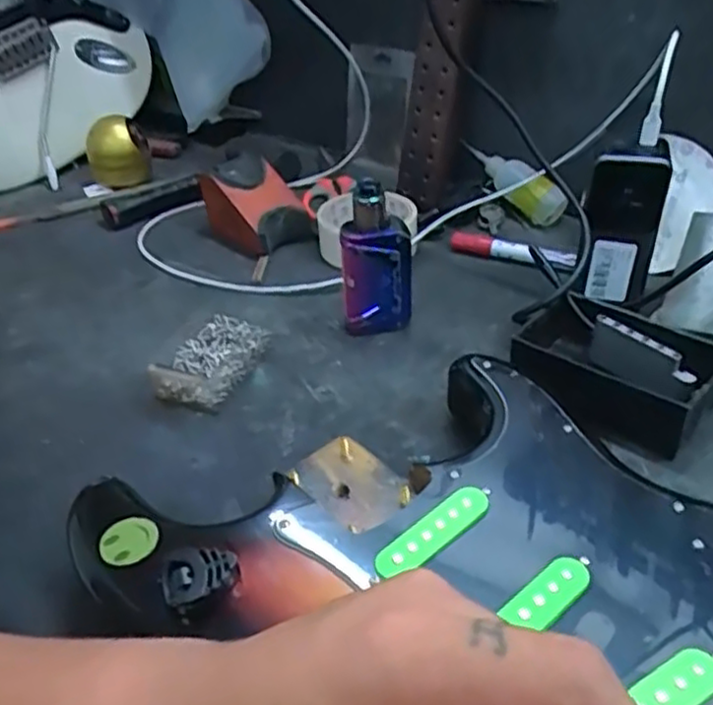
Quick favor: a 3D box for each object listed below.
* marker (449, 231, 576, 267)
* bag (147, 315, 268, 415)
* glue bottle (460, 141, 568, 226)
[{"bbox_3d":[0.143,-0.093,0.655,0.112,0.020,0.021,12,40,21],"label":"marker"},{"bbox_3d":[-0.106,0.006,0.527,0.051,0.028,0.083,13,40,22],"label":"bag"},{"bbox_3d":[0.153,-0.174,0.711,0.034,0.043,0.121,-25,56,-28],"label":"glue bottle"}]

